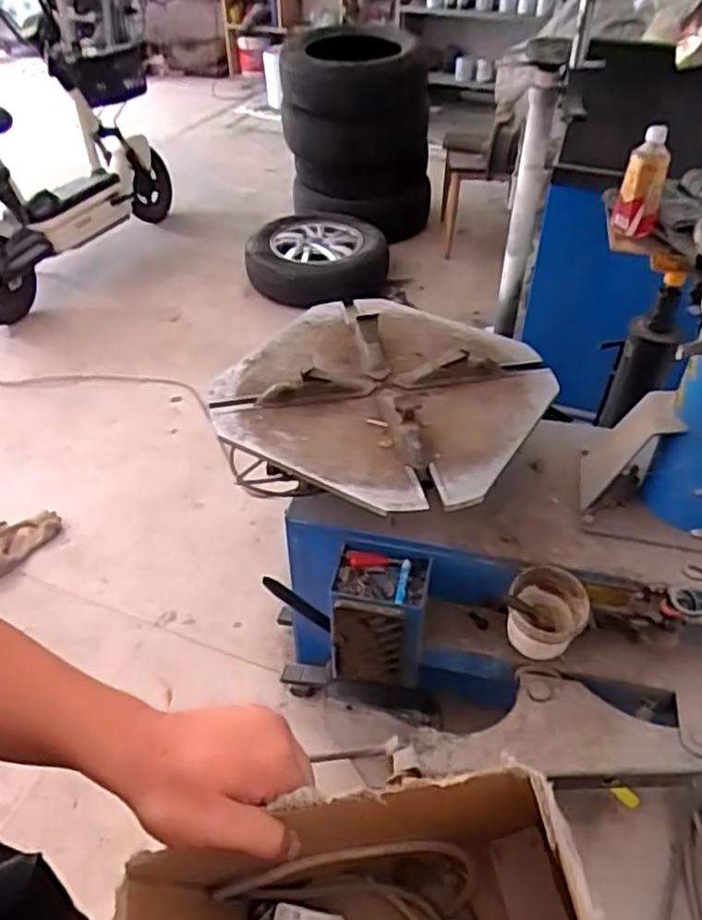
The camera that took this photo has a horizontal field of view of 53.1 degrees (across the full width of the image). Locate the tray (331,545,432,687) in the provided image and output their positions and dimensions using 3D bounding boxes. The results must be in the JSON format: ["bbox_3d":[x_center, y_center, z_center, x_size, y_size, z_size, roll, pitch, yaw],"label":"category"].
[{"bbox_3d":[0.048,0.282,1.236,0.157,0.205,0.138,5,43,6],"label":"tray"}]

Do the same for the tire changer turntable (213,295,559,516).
[{"bbox_3d":[0.057,-0.129,1.225,0.514,0.084,0.510,0,43,0],"label":"tire changer turntable"}]

